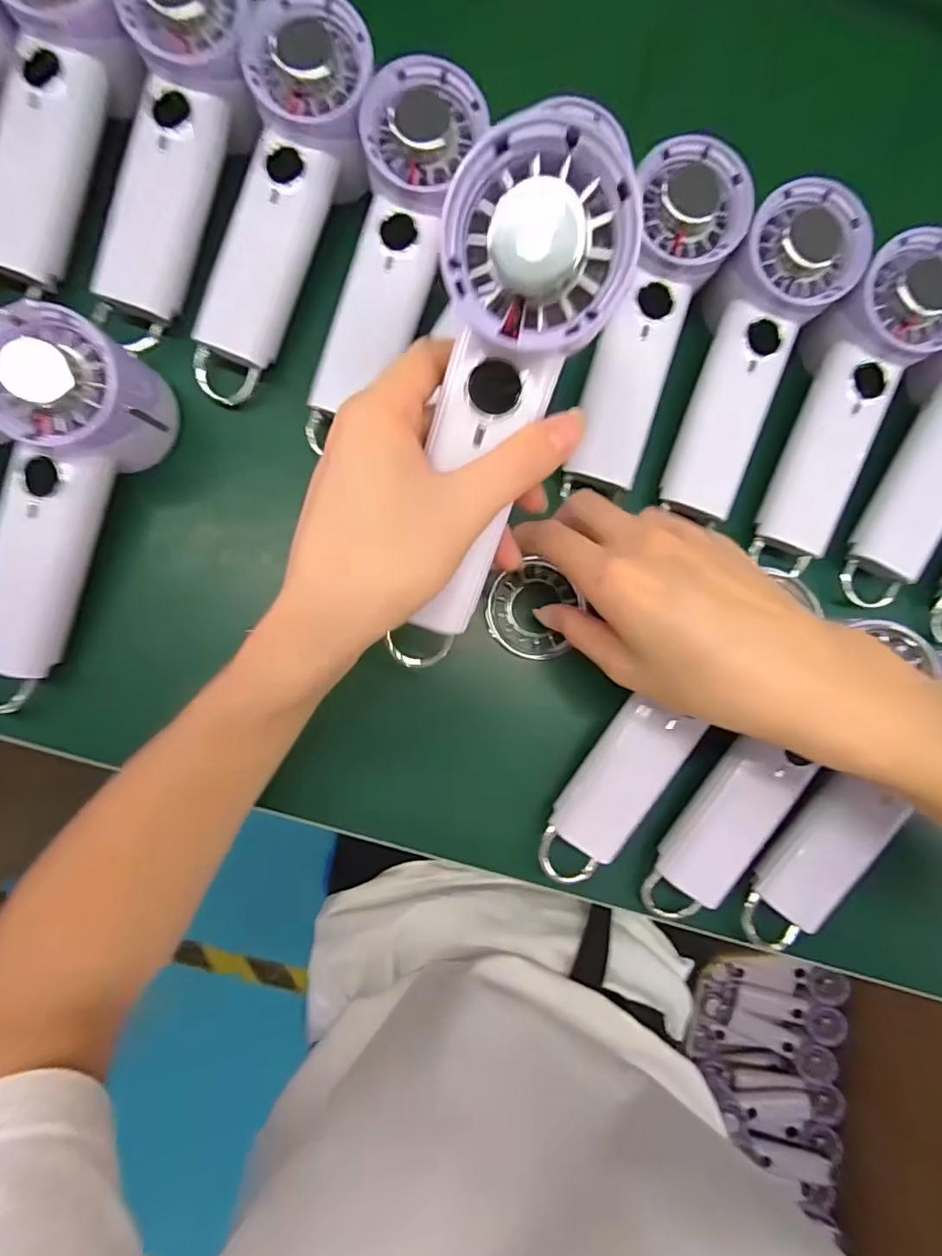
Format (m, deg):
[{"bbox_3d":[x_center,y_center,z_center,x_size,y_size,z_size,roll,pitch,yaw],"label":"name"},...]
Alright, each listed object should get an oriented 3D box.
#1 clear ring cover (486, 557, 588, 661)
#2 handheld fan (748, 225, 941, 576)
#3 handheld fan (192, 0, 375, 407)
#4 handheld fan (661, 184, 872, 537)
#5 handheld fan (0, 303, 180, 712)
[{"bbox_3d":[0.035,-0.012,0.311,0.052,0.007,0.055,21,84,-4],"label":"clear ring cover"},{"bbox_3d":[0.214,-0.121,0.311,0.064,0.035,0.194,20,101,-4],"label":"handheld fan"},{"bbox_3d":[-0.102,-0.219,0.289,0.062,0.036,0.194,22,101,-4],"label":"handheld fan"},{"bbox_3d":[0.156,-0.148,0.305,0.059,0.033,0.174,19,102,-4],"label":"handheld fan"},{"bbox_3d":[-0.213,-0.057,0.278,0.065,0.060,0.186,19,97,-4],"label":"handheld fan"}]

